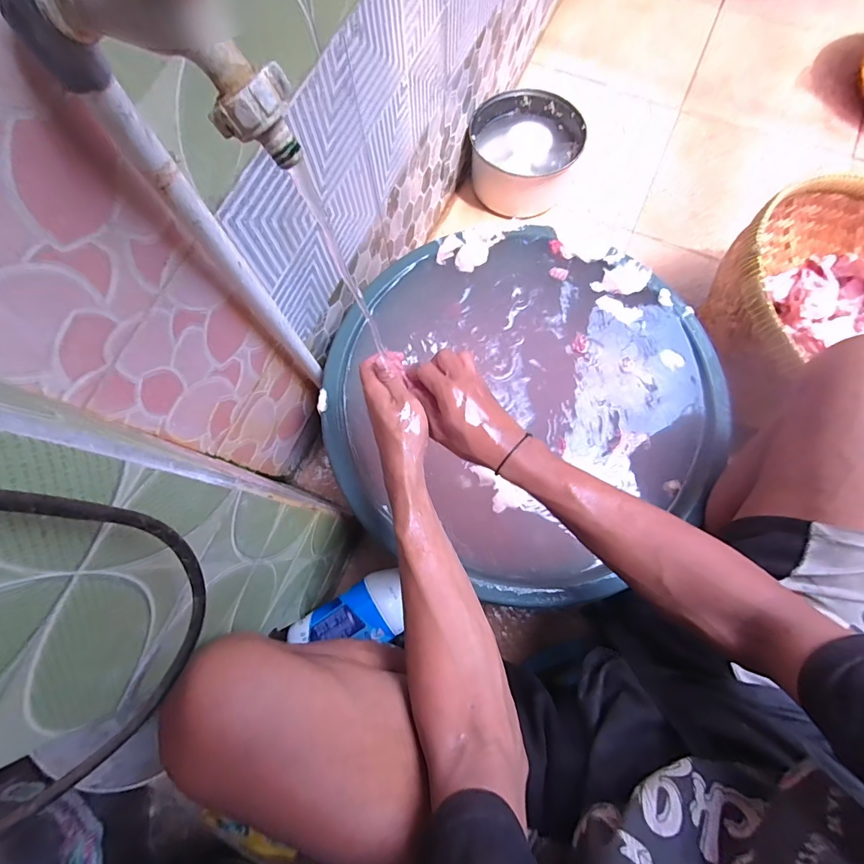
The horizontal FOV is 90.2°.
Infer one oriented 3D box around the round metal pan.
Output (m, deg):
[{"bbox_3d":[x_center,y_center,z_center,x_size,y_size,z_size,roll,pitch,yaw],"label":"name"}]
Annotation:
[{"bbox_3d":[0.194,-0.591,0.916,0.218,0.112,0.204,0,76,1],"label":"round metal pan"}]

